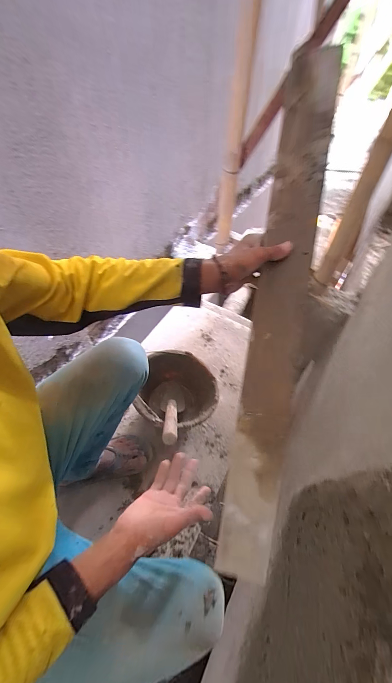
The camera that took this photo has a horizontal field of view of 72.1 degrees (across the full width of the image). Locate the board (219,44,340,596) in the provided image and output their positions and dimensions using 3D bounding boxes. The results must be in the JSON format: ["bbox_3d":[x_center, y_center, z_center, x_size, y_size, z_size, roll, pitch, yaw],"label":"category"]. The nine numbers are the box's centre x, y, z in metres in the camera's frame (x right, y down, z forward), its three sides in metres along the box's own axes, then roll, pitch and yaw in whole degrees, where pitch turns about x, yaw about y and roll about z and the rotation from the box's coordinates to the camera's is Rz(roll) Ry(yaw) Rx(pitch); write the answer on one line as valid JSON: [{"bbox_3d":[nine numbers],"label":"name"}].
[{"bbox_3d":[0.124,-0.041,0.410,0.078,0.018,0.777,8,89,20],"label":"board"}]

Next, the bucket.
[{"bbox_3d":[-0.058,0.179,0.847,0.226,0.226,0.232,2,51,-2],"label":"bucket"}]

